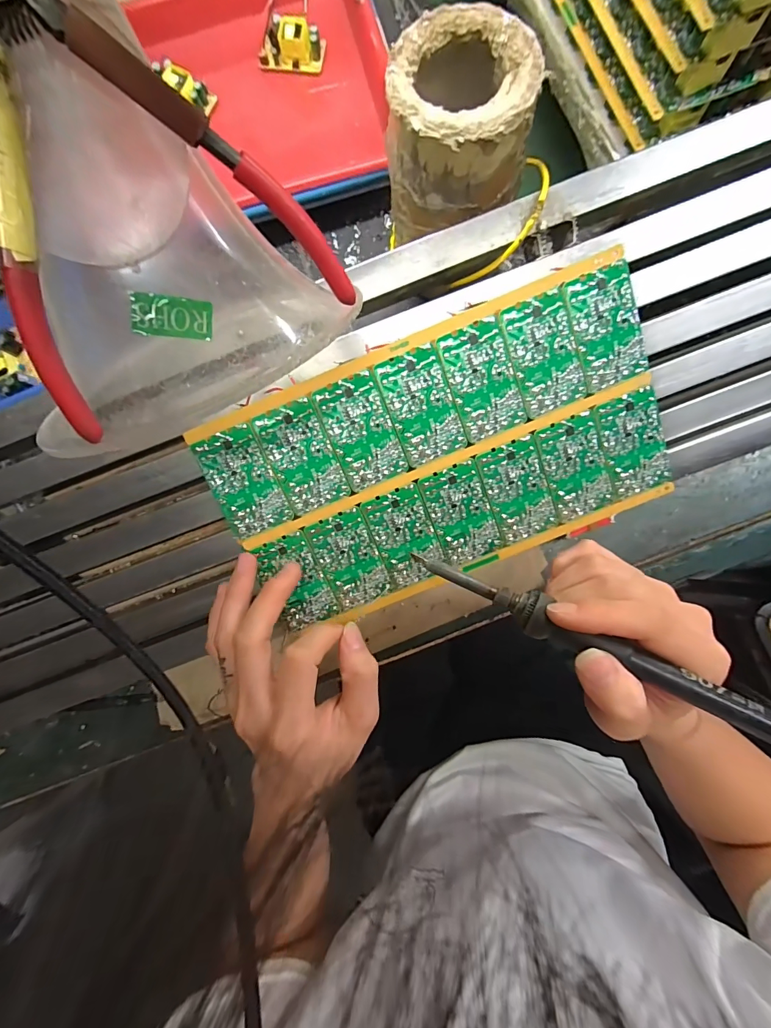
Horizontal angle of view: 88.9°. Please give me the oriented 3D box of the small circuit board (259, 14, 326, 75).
[{"bbox_3d":[-0.094,-0.464,0.387,0.063,0.025,0.028,13,84,3],"label":"small circuit board"}]

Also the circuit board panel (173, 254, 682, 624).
[{"bbox_3d":[0.034,-0.033,0.237,0.257,0.004,0.143,-22,105,3],"label":"circuit board panel"}]

